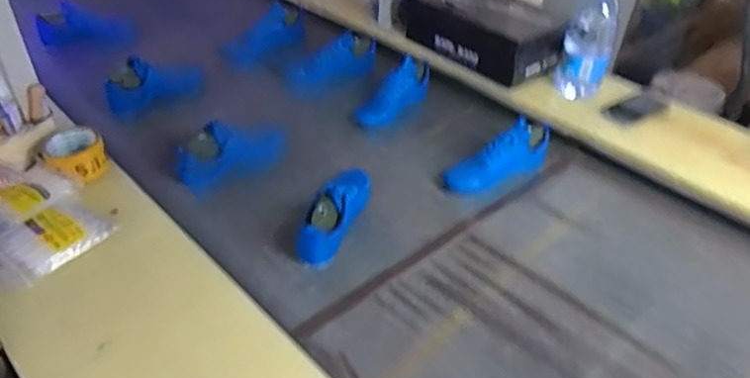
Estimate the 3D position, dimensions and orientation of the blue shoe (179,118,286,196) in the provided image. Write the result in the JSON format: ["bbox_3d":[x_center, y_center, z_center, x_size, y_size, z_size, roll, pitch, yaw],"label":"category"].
[{"bbox_3d":[-0.249,-0.069,1.019,0.211,0.087,0.094,-17,43,-22],"label":"blue shoe"}]

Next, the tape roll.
[{"bbox_3d":[-0.475,-0.053,0.897,0.087,0.047,0.093,-27,48,-32],"label":"tape roll"}]

